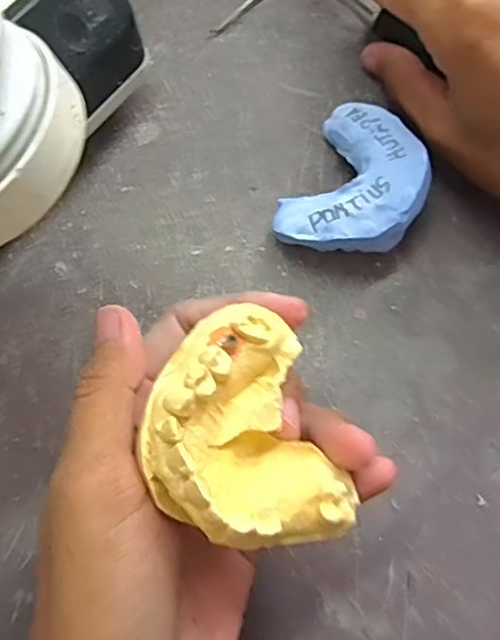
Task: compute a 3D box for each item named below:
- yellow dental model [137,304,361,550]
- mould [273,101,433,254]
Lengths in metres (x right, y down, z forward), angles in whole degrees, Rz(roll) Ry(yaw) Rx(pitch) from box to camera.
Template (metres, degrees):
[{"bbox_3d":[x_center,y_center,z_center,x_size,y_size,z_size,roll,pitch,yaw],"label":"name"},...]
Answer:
[{"bbox_3d":[-0.004,0.034,0.182,0.052,0.026,0.068,-13,81,-27],"label":"yellow dental model"},{"bbox_3d":[0.045,-0.055,0.257,0.050,0.033,0.068,28,77,7],"label":"mould"}]

